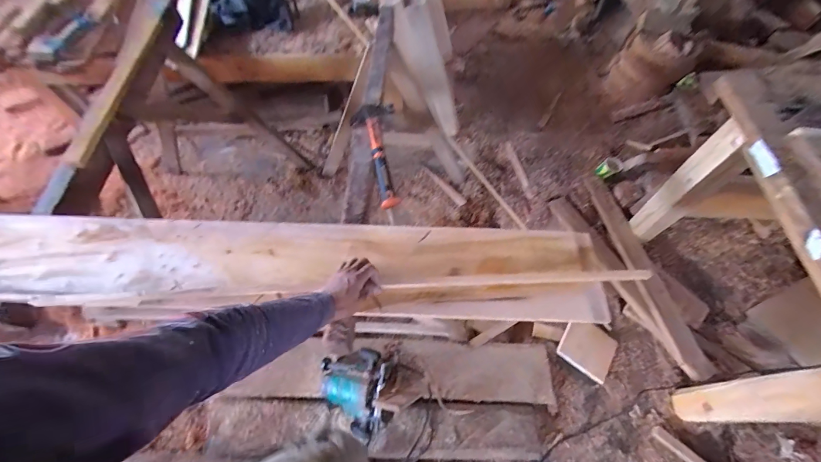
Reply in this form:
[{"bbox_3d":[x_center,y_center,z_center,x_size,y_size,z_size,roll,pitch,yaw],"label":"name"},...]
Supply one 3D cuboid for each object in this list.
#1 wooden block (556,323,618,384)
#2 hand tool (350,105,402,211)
[{"bbox_3d":[0.680,0.451,1.336,0.184,0.015,0.178,29,75,19],"label":"wooden block"},{"bbox_3d":[-0.080,-0.206,0.881,0.110,0.041,0.322,-9,62,-5],"label":"hand tool"}]

